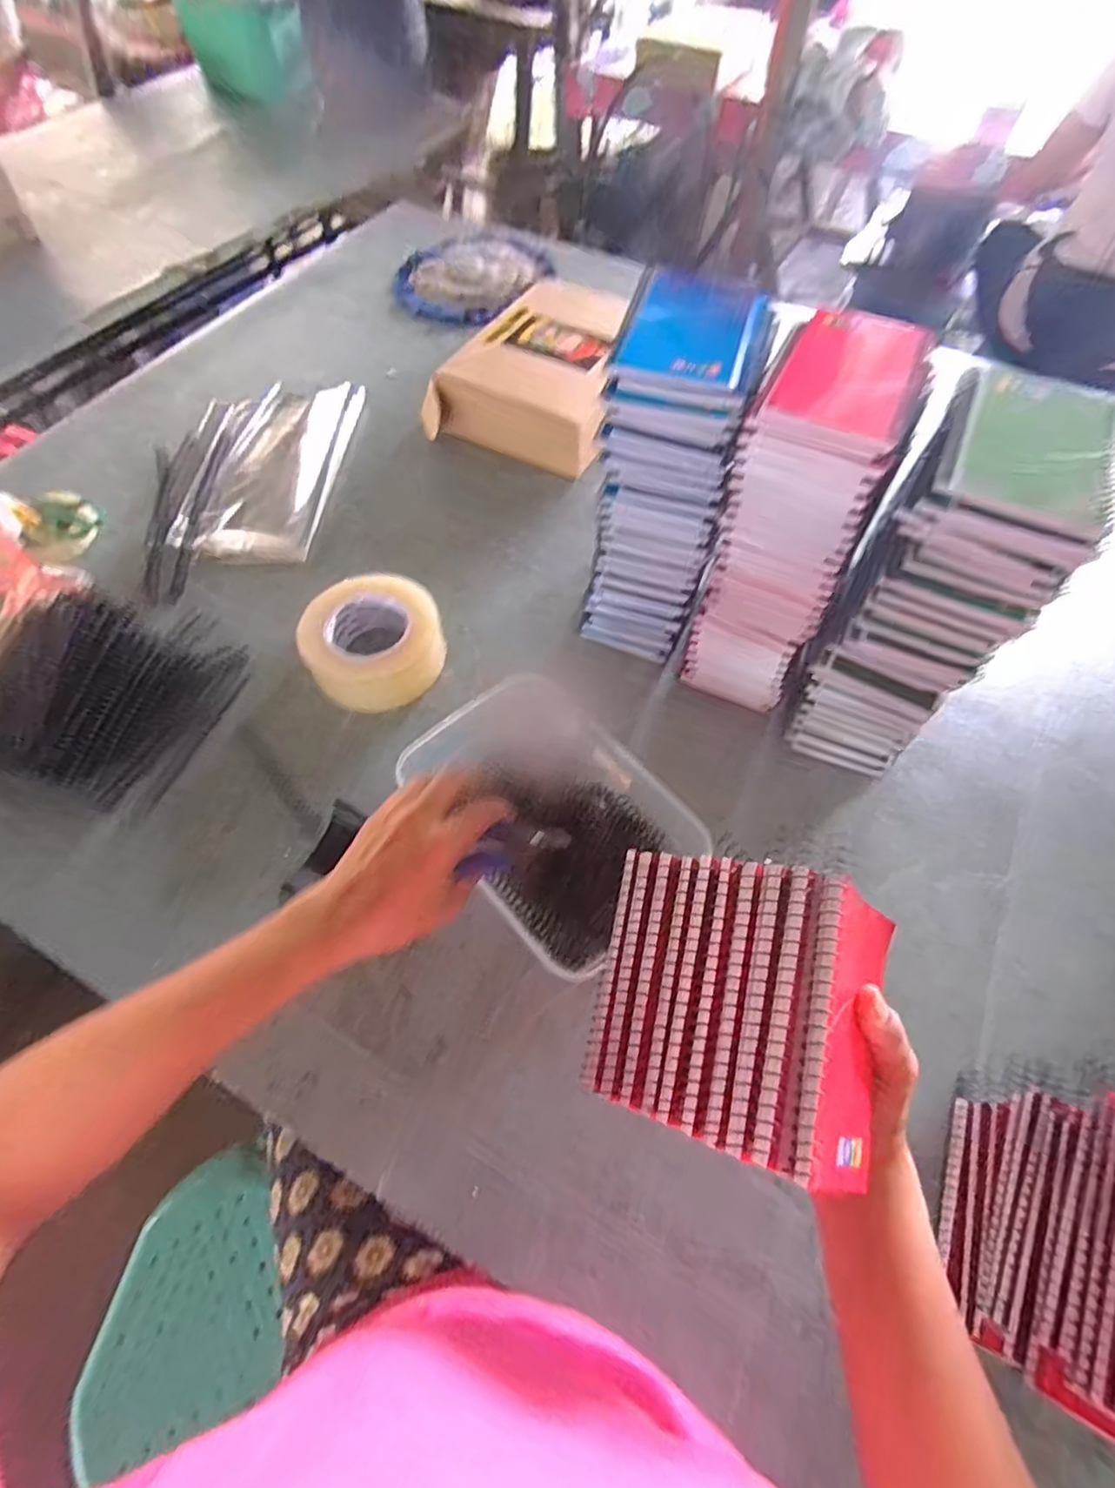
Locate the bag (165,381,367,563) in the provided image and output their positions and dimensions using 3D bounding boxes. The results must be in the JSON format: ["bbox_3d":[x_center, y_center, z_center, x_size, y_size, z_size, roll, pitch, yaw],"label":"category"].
[{"bbox_3d":[-0.373,-0.348,0.778,0.202,0.020,0.312,4,59,2],"label":"bag"}]

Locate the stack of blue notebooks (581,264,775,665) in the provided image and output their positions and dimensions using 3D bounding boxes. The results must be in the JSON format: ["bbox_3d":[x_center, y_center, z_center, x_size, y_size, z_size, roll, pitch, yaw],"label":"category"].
[{"bbox_3d":[0.091,-0.209,0.547,0.100,0.285,0.132,15,60,8],"label":"stack of blue notebooks"}]

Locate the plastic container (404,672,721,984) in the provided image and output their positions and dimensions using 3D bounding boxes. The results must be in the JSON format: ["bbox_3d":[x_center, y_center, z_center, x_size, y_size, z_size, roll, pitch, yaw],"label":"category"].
[{"bbox_3d":[-0.007,0.057,0.514,0.192,0.078,0.209,-39,67,-21],"label":"plastic container"}]

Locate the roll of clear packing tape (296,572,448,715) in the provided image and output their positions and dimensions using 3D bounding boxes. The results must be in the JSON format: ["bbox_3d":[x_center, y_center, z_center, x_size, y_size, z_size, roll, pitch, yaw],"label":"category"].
[{"bbox_3d":[-0.177,-0.097,0.603,0.127,0.073,0.118,0,59,0],"label":"roll of clear packing tape"}]

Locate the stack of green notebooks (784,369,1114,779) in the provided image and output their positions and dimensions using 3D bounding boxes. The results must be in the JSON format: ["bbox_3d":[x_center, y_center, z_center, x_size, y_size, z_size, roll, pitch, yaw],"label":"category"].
[{"bbox_3d":[0.282,-0.107,0.485,0.104,0.303,0.132,26,63,15],"label":"stack of green notebooks"}]

